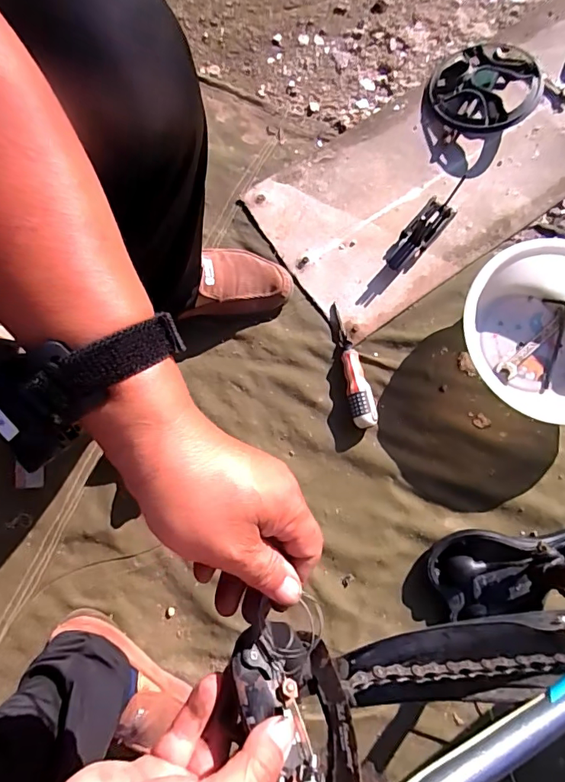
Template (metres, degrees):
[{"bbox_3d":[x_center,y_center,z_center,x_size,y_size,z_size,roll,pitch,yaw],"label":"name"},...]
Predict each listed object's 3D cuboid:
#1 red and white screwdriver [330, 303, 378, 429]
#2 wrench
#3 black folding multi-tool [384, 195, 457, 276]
[{"bbox_3d":[0.103,-0.038,0.668,0.034,0.025,0.183,-10,80,-2],"label":"red and white screwdriver"},{"bbox_3d":[0.365,-0.068,0.670,0.128,0.006,0.025,-44,83,-7],"label":"wrench"},{"bbox_3d":[0.208,-0.235,0.693,0.048,0.029,0.128,39,82,6],"label":"black folding multi-tool"}]

